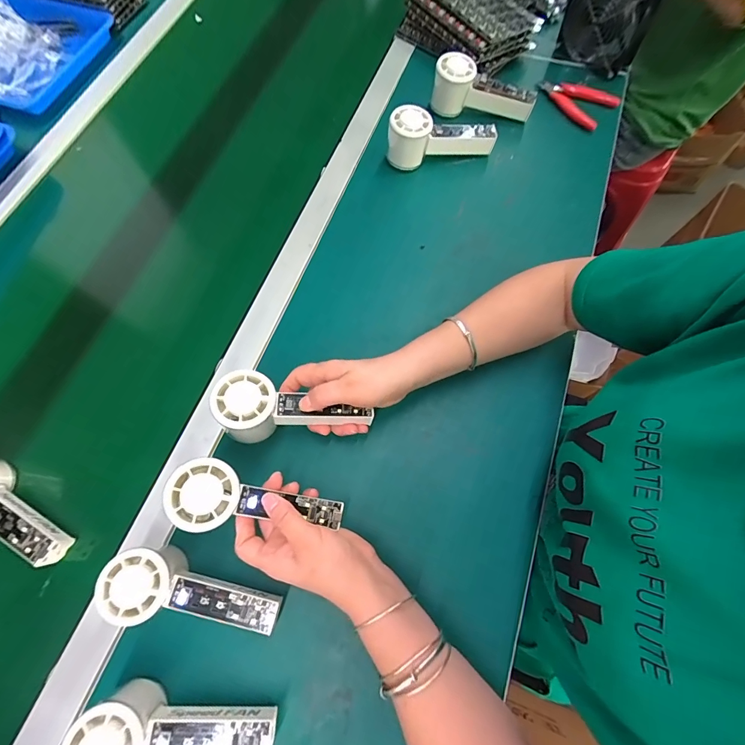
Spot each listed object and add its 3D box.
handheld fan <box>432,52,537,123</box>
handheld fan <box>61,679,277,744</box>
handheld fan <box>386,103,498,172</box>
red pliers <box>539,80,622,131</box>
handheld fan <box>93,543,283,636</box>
[{"bbox_3d":[0.163,-0.413,0.563,0.150,0.064,0.044,14,70,-6],"label":"handheld fan"},{"bbox_3d":[-0.159,0.295,0.310,0.153,0.060,0.057,10,69,-12],"label":"handheld fan"},{"bbox_3d":[0.098,-0.327,0.526,0.151,0.062,0.047,-2,70,1],"label":"handheld fan"},{"bbox_3d":[0.313,-0.422,0.581,0.118,0.019,0.070,31,74,12],"label":"red pliers"},{"bbox_3d":[-0.161,0.199,0.342,0.149,0.045,0.053,19,71,-7],"label":"handheld fan"}]

